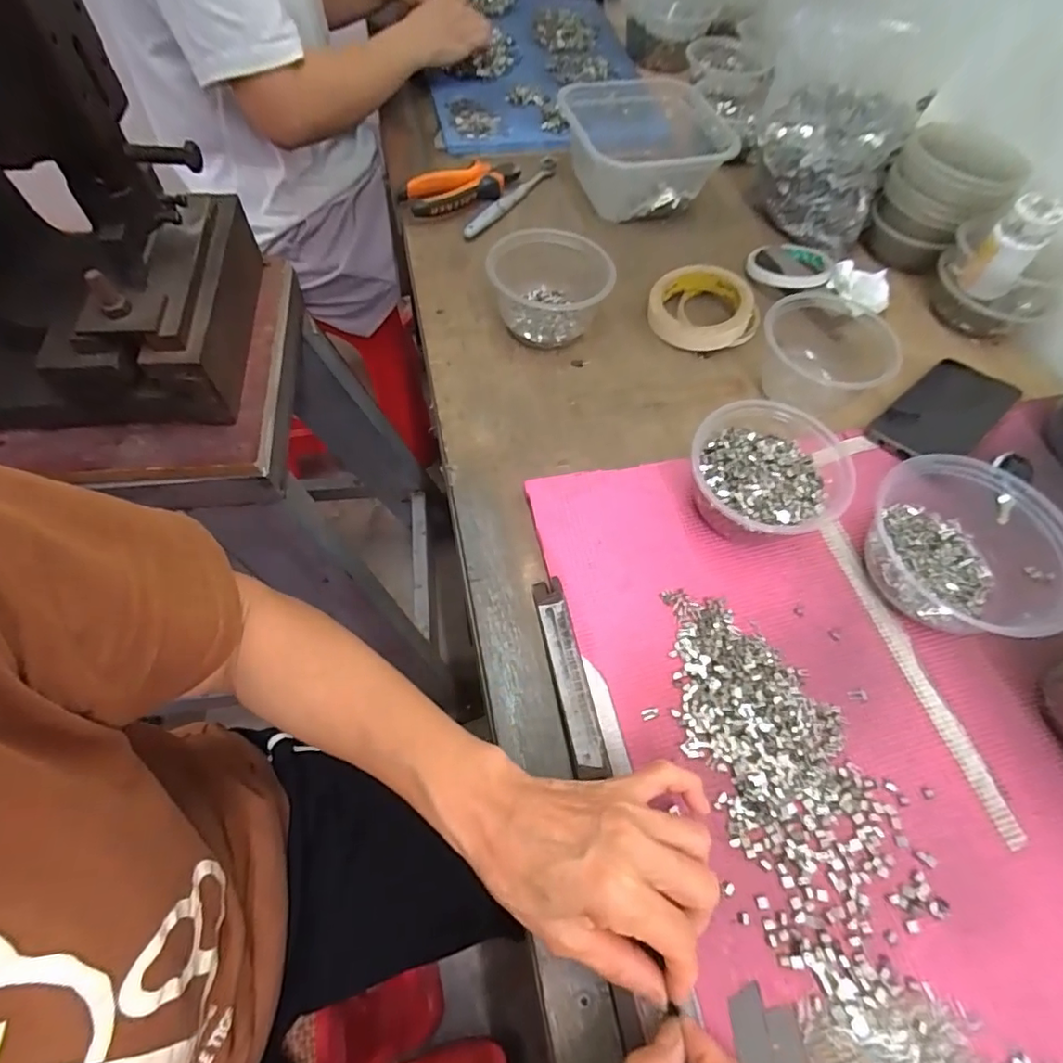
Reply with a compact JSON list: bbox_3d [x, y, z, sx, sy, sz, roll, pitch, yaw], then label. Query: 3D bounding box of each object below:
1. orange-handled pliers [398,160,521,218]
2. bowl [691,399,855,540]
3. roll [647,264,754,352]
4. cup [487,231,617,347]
[{"bbox_3d":[-0.077,-0.393,0.642,0.149,0.030,0.054,-21,64,-15],"label":"orange-handled pliers"},{"bbox_3d":[0.178,-0.043,0.428,0.107,0.059,0.115,2,60,-3],"label":"bowl"},{"bbox_3d":[0.167,-0.226,0.559,0.096,0.031,0.093,0,60,0],"label":"roll"},{"bbox_3d":[0.015,-0.230,0.532,0.119,0.066,0.094,13,60,4],"label":"cup"}]

